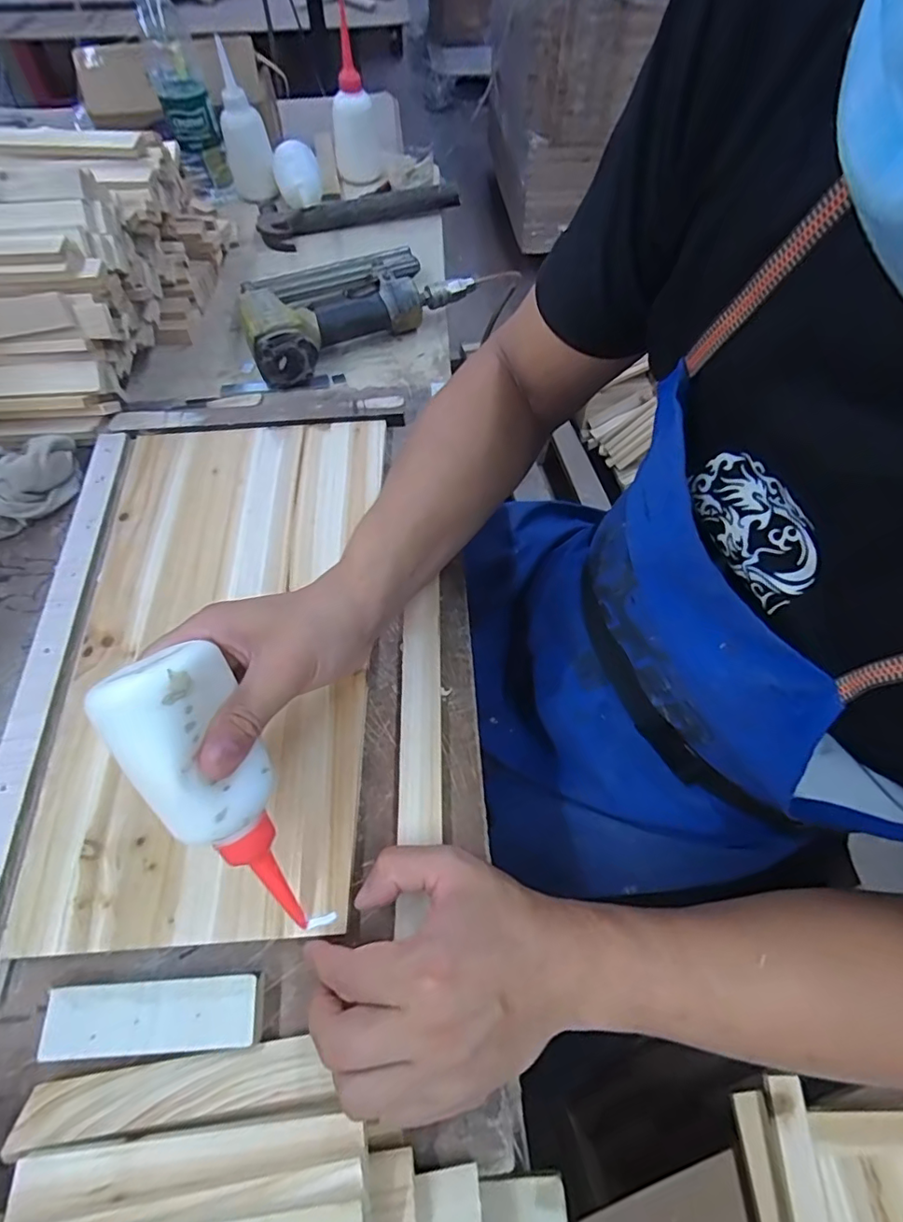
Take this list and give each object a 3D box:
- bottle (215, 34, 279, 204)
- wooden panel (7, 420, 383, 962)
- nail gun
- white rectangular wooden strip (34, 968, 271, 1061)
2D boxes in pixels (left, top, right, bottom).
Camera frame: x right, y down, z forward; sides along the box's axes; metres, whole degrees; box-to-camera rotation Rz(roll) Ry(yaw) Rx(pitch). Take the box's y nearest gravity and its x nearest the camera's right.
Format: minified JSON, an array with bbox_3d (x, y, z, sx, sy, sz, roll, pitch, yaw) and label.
[{"bbox_3d":[-0.269,-0.618,0.689,0.060,0.138,0.060,-17,60,-7],"label":"bottle"},{"bbox_3d":[-0.181,0.007,0.414,0.228,0.028,0.425,-1,58,-2],"label":"wooden panel"},{"bbox_3d":[-0.122,-0.348,0.607,0.255,0.056,0.134,-33,64,-15],"label":"nail gun"},{"bbox_3d":[-0.158,0.214,0.285,0.113,0.009,0.032,-4,60,0],"label":"white rectangular wooden strip"}]

